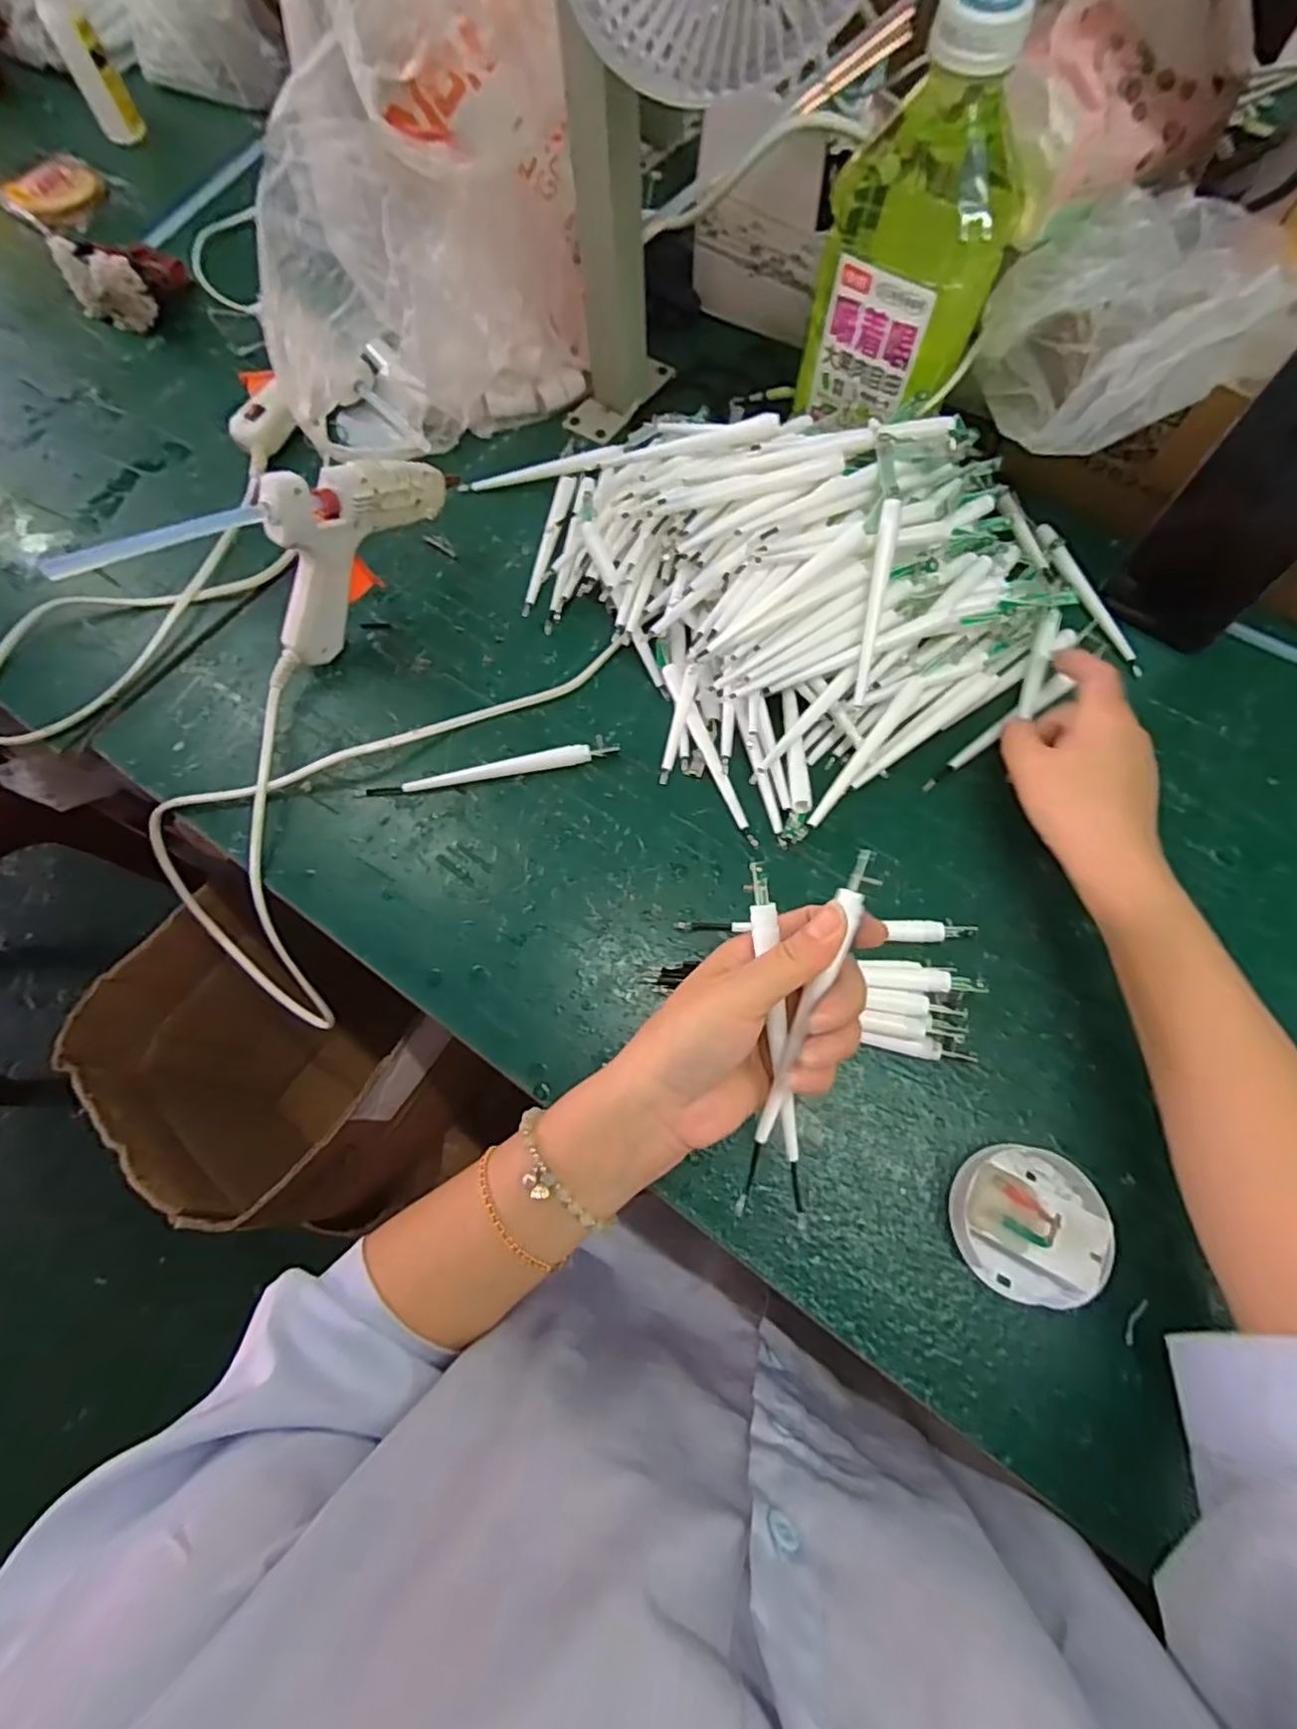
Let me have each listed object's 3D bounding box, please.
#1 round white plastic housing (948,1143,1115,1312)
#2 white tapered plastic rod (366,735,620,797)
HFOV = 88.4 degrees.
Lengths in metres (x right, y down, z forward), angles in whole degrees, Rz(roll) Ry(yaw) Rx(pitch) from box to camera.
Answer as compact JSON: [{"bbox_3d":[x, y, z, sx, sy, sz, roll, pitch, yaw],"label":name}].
[{"bbox_3d":[0.176,0.165,0.307,0.062,0.028,0.064,0,69,1],"label":"round white plastic housing"},{"bbox_3d":[-0.094,-0.060,0.405,0.148,0.008,0.013,-10,69,-3],"label":"white tapered plastic rod"}]

